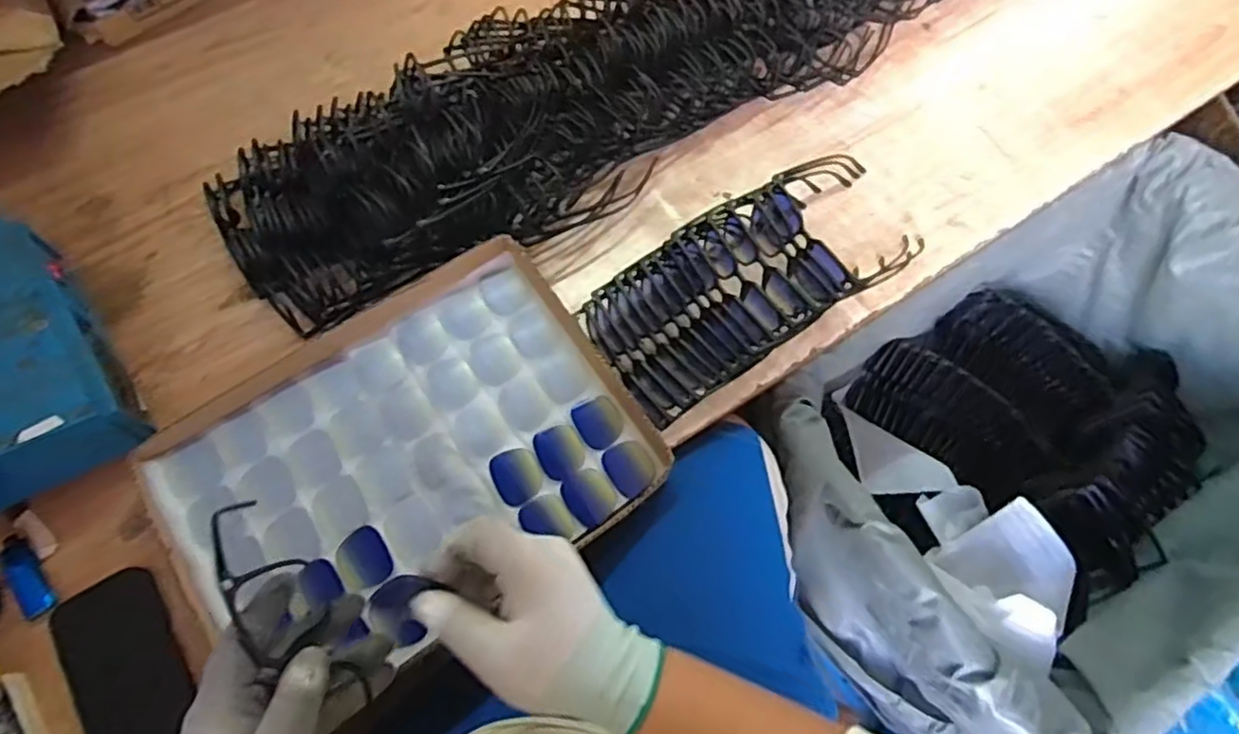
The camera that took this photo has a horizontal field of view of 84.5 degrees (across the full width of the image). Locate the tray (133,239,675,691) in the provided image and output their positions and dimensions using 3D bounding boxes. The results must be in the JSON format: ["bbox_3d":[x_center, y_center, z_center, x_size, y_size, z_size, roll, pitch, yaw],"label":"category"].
[{"bbox_3d":[-0.186,0.083,0.611,0.393,0.032,0.291,-34,75,-13],"label":"tray"}]

